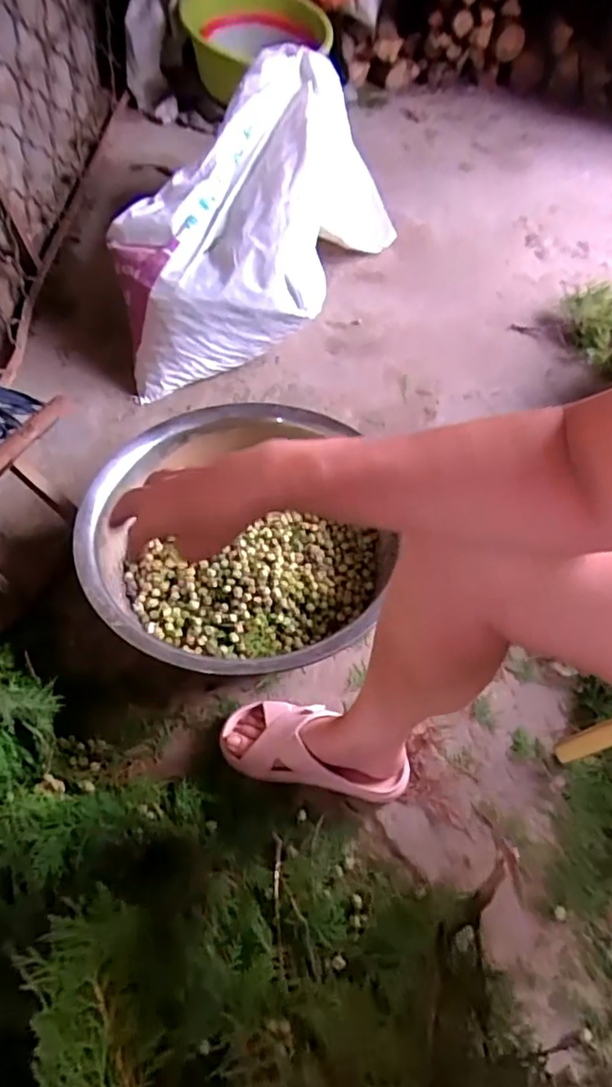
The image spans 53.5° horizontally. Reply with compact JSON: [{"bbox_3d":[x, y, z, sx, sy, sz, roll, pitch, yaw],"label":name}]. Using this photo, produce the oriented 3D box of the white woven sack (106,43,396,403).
[{"bbox_3d":[-0.094,-0.676,1.275,0.384,0.320,0.850,19,56,13],"label":"white woven sack"}]

